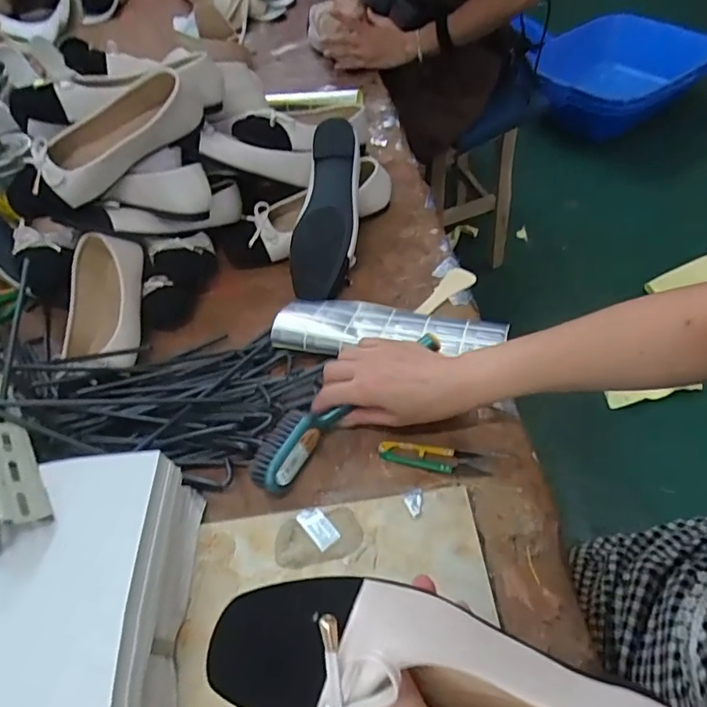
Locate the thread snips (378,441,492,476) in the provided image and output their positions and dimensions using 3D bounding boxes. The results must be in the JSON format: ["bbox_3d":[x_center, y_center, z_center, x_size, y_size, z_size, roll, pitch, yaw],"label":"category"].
[{"bbox_3d":[0.072,0.095,0.473,0.097,0.004,0.024,6,53,13],"label":"thread snips"}]

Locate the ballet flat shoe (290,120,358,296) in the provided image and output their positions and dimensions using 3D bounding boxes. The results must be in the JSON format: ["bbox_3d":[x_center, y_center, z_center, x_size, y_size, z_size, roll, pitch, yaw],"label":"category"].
[{"bbox_3d":[-0.031,-0.176,0.635,0.074,0.067,0.232,7,80,10],"label":"ballet flat shoe"}]

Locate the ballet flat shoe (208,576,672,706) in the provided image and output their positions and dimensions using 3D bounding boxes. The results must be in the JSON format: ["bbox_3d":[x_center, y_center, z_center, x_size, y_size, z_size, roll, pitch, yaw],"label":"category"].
[{"bbox_3d":[0.052,0.160,0.233,0.231,0.077,0.073,23,54,-6],"label":"ballet flat shoe"}]

